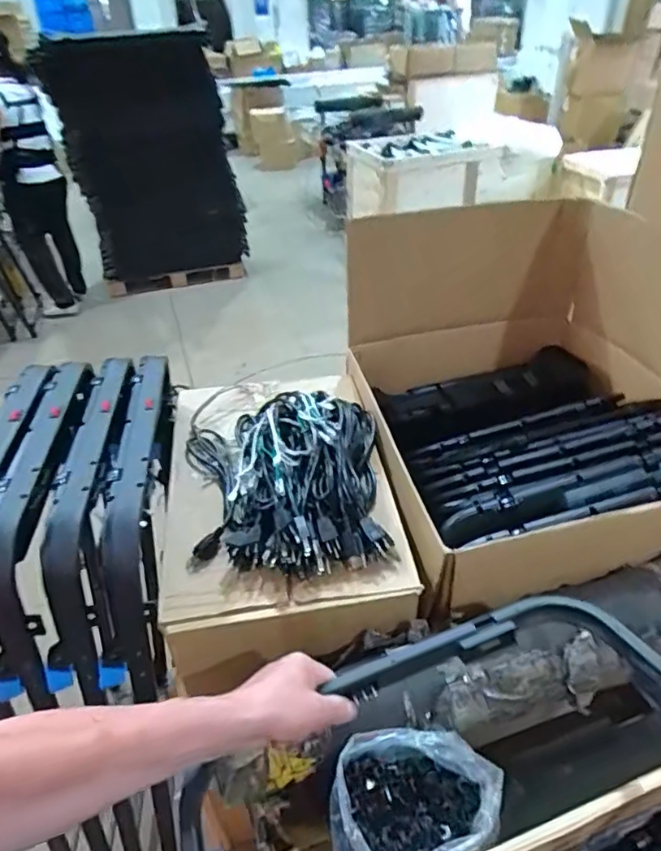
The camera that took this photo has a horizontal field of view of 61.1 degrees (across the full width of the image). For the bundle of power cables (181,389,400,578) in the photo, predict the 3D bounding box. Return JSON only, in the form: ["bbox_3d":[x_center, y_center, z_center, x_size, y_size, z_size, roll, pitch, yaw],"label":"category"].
[{"bbox_3d":[-0.077,0.058,0.878,0.315,0.107,0.365,-5,37,-2],"label":"bundle of power cables"}]

